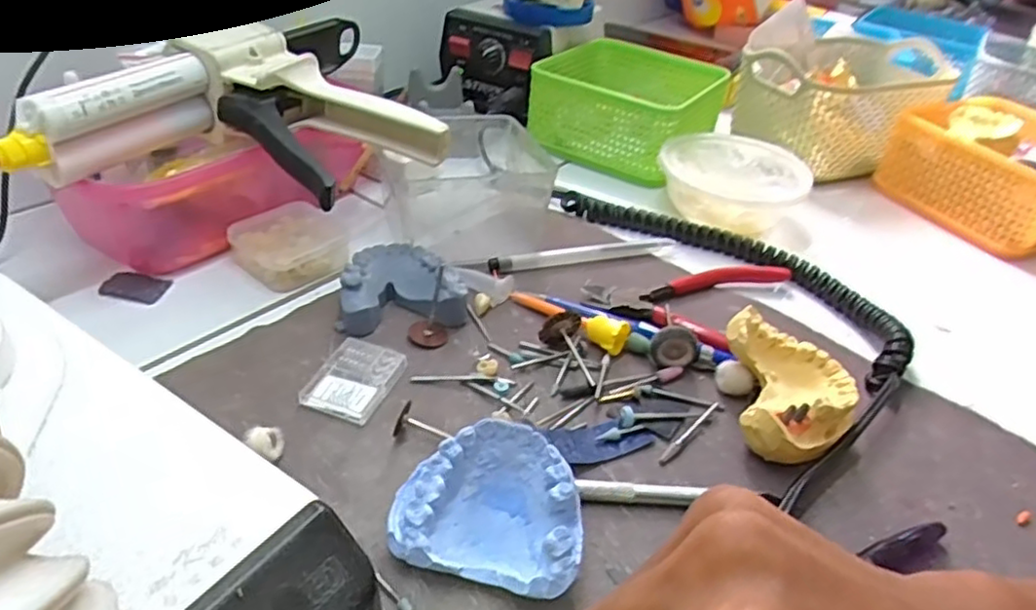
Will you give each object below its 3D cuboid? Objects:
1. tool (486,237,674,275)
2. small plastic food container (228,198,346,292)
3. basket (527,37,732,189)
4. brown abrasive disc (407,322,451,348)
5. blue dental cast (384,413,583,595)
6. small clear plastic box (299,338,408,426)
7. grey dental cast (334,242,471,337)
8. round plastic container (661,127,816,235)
[{"bbox_3d":[0.043,-0.034,0.434,0.125,0.008,0.010,-8,40,-16],"label":"tool"},{"bbox_3d":[-0.136,-0.038,0.409,0.061,0.017,0.063,-24,46,-32],"label":"small plastic food container"},{"bbox_3d":[0.092,-0.169,0.574,0.128,0.055,0.134,24,42,23],"label":"basket"},{"bbox_3d":[-0.047,0.016,0.360,0.021,0.005,0.017,5,51,-11],"label":"brown abrasive disc"},{"bbox_3d":[-0.012,0.076,0.258,0.066,0.035,0.052,13,38,10],"label":"blue dental cast"},{"bbox_3d":[-0.078,0.035,0.327,0.035,0.007,0.045,16,39,14],"label":"small clear plastic box"},{"bbox_3d":[-0.063,-0.011,0.375,0.065,0.022,0.055,-2,38,-10],"label":"grey dental cast"},{"bbox_3d":[0.151,-0.087,0.489,0.098,0.038,0.097,12,38,9],"label":"round plastic container"}]

